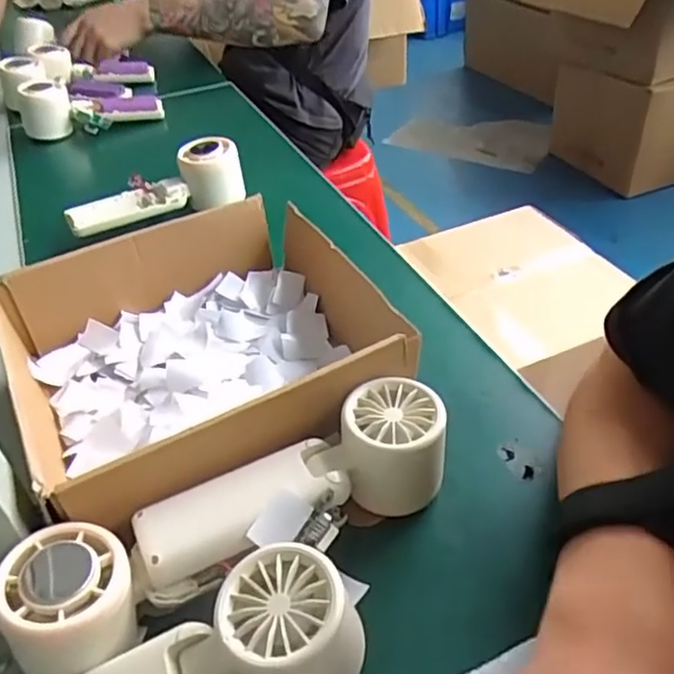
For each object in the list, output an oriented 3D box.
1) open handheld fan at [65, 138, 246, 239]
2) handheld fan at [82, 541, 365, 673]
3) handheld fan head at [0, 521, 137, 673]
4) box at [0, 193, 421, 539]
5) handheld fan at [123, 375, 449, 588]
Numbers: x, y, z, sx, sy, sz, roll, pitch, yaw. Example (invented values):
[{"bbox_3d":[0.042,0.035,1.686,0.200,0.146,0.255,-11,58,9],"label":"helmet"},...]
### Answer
[{"bbox_3d":[-0.171,-0.138,0.623,0.162,0.063,0.048,-22,43,-20],"label":"open handheld fan"},{"bbox_3d":[-0.069,0.140,0.274,0.164,0.051,0.058,-13,41,-9],"label":"handheld fan"},{"bbox_3d":[-0.117,0.116,0.296,0.054,0.038,0.056,-6,40,-2],"label":"handheld fan head"},{"bbox_3d":[-0.088,0.008,0.428,0.217,0.075,0.211,-23,43,-20],"label":"box"},{"bbox_3d":[-0.017,0.084,0.342,0.164,0.059,0.067,-18,42,-15],"label":"handheld fan"}]

